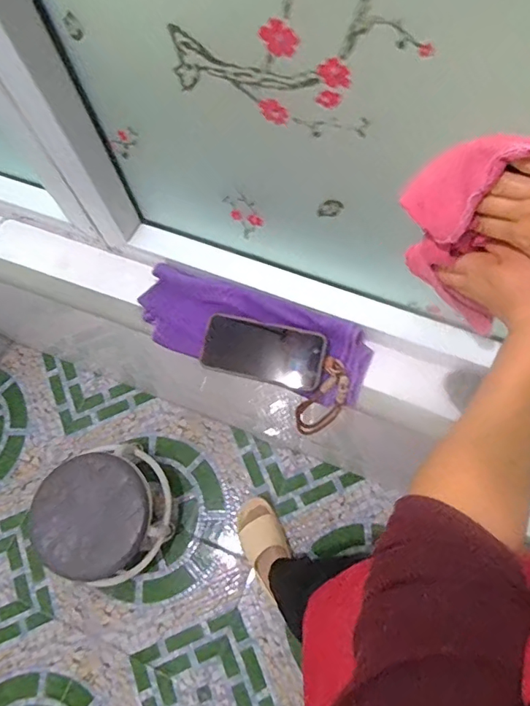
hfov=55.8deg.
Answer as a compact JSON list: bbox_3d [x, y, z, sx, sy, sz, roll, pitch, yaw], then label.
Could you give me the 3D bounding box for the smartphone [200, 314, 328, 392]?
[{"bbox_3d":[-0.003,-0.001,0.675,0.163,0.016,0.075,12,87,4],"label":"smartphone"}]

